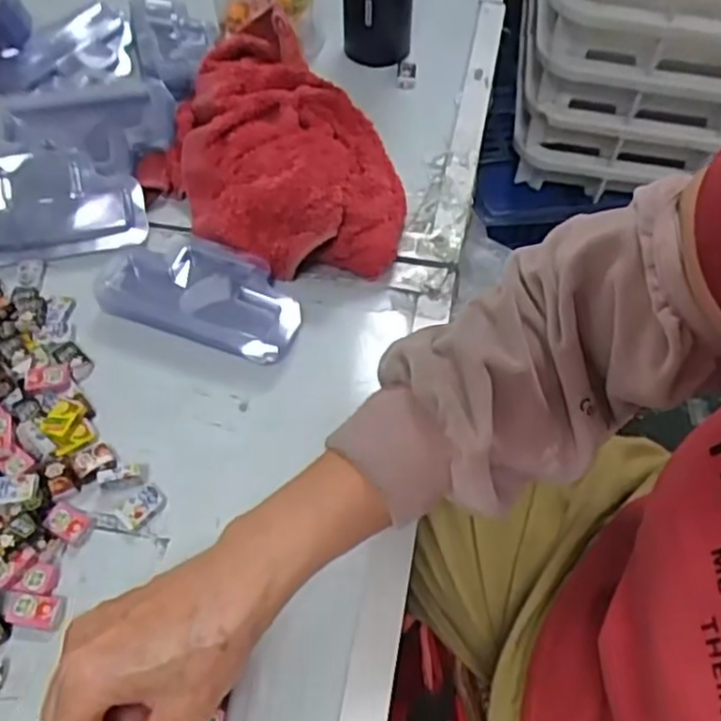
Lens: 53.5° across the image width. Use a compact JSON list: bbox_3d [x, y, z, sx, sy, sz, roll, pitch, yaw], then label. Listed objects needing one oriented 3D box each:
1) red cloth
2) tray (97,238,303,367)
[{"bbox_3d":[-0.062,-0.158,0.557,0.237,0.062,0.188,36,62,22],"label":"red cloth"},{"bbox_3d":[-0.117,-0.049,0.507,0.154,0.026,0.077,18,57,12],"label":"tray"}]

